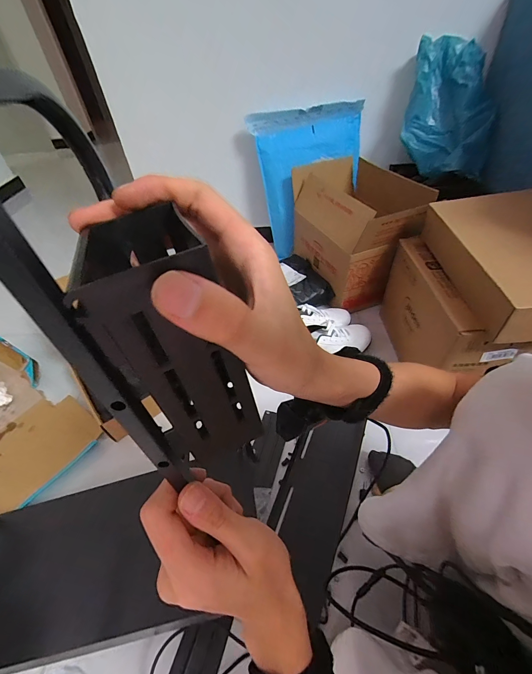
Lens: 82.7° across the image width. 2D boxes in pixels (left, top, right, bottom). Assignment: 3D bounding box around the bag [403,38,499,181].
[{"bbox_3d":[0.522,-0.637,0.855,0.244,0.265,0.195,15,50,18],"label":"bag"}]

